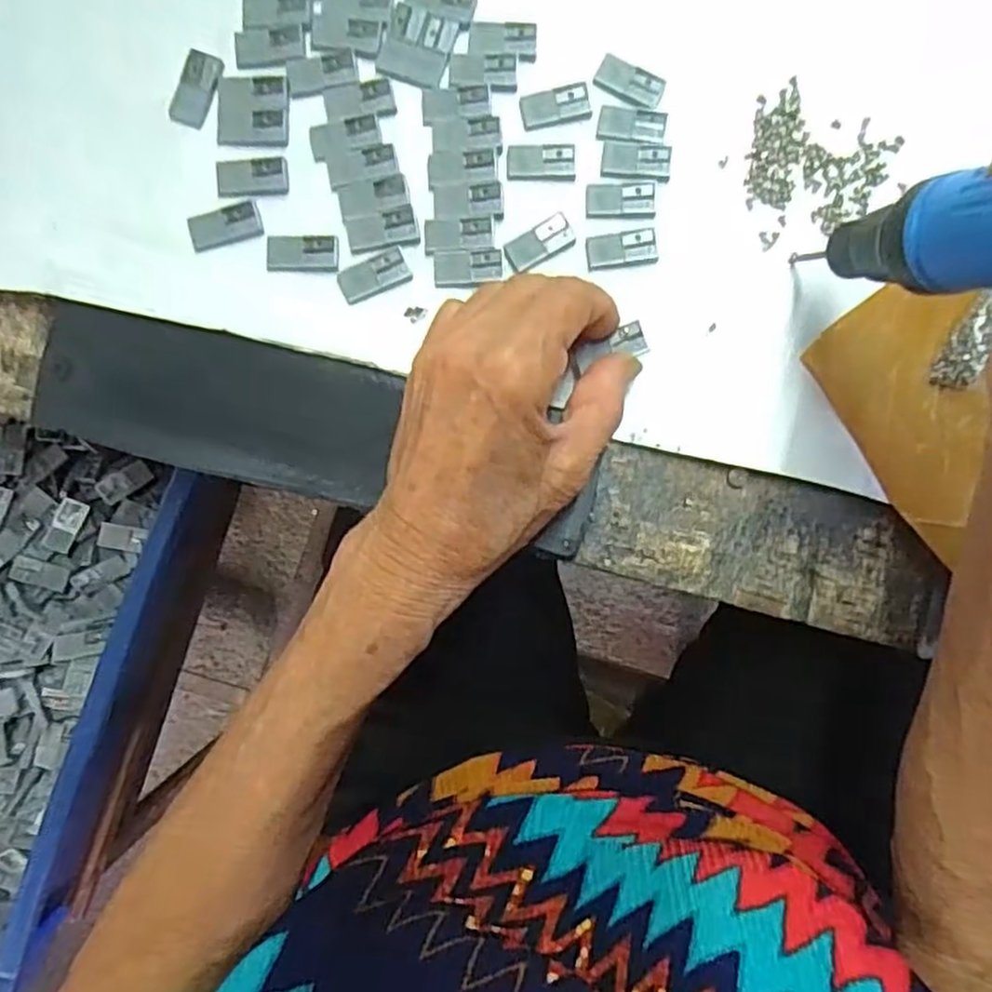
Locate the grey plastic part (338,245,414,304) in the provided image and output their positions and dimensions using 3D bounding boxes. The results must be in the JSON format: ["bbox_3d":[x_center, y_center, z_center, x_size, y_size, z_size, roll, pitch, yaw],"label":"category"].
[{"bbox_3d":[-0.048,-0.086,0.277,0.028,0.004,0.014,-25,87,-3],"label":"grey plastic part"}]

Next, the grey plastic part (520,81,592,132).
[{"bbox_3d":[0.024,-0.156,0.284,0.028,0.004,0.015,-14,86,-3],"label":"grey plastic part"}]

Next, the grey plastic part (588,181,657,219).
[{"bbox_3d":[0.050,-0.118,0.284,0.028,0.004,0.014,-1,86,-2],"label":"grey plastic part"}]

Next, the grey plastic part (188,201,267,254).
[{"bbox_3d":[-0.105,-0.105,0.276,0.028,0.004,0.014,-19,87,-3],"label":"grey plastic part"}]

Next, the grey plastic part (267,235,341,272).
[{"bbox_3d":[-0.075,-0.095,0.276,0.028,0.004,0.014,-2,86,-2],"label":"grey plastic part"}]

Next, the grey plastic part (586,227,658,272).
[{"bbox_3d":[0.050,-0.098,0.281,0.028,0.004,0.014,-8,86,-2],"label":"grey plastic part"}]

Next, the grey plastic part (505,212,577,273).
[{"bbox_3d":[0.018,-0.100,0.281,0.029,0.004,0.014,-33,88,-4],"label":"grey plastic part"}]

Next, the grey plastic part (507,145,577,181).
[{"bbox_3d":[0.018,-0.133,0.283,0.027,0.004,0.014,-3,86,-2],"label":"grey plastic part"}]

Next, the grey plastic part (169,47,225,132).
[{"bbox_3d":[-0.118,-0.160,0.279,0.014,0.004,0.029,21,86,0],"label":"grey plastic part"}]

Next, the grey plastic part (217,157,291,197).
[{"bbox_3d":[-0.095,-0.125,0.278,0.027,0.004,0.015,-7,86,-2],"label":"grey plastic part"}]

